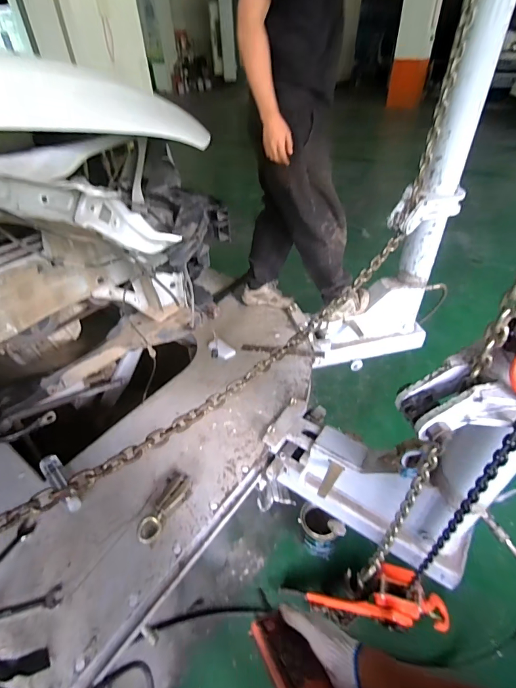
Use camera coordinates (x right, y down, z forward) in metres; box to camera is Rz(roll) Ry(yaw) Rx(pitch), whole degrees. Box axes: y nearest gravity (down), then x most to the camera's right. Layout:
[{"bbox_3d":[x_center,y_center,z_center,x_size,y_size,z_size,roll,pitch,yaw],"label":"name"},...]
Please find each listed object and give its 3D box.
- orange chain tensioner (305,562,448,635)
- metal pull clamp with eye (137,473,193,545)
[{"bbox_3d":[0.397,0.830,1.200,0.453,0.202,0.143,6,42,12],"label":"orange chain tensioner"},{"bbox_3d":[-0.260,0.462,1.044,0.079,0.046,0.201,13,44,19],"label":"metal pull clamp with eye"}]

